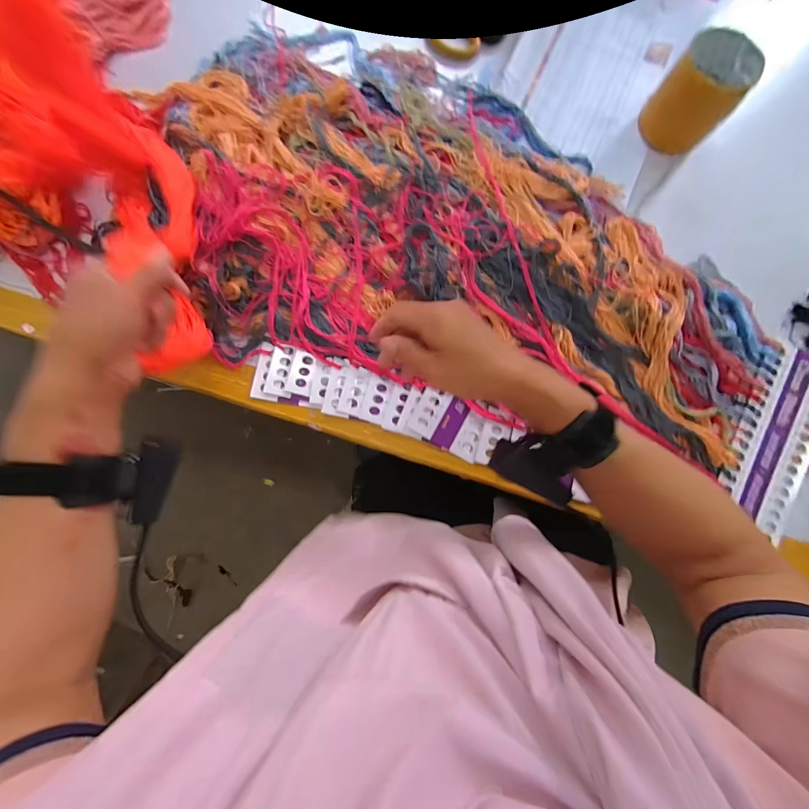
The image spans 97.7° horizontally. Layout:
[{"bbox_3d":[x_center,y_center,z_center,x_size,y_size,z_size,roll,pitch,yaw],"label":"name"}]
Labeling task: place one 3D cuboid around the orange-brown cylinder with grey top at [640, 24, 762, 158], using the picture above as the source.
[{"bbox_3d":[0.339,-0.361,0.416,0.097,0.069,0.085,-45,85,-6],"label":"orange-brown cylinder with grey top"}]

